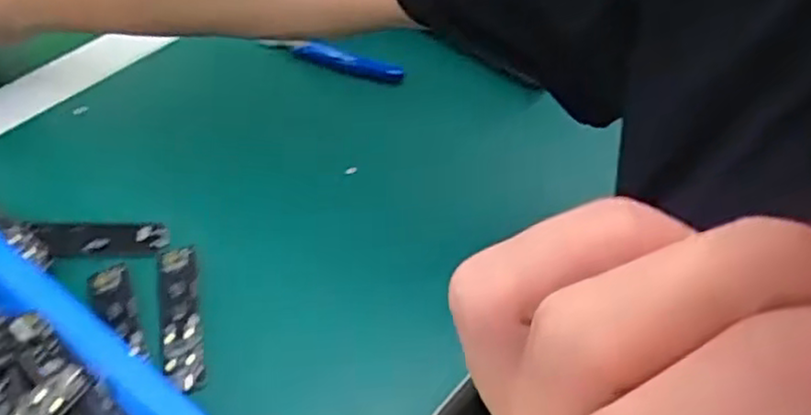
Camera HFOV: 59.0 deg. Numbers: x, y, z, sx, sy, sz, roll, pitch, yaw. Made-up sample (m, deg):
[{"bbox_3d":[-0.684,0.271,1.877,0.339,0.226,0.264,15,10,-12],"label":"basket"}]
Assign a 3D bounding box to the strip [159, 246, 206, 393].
[{"bbox_3d":[-0.128,0.060,0.408,0.022,0.011,0.090,-8,52,-12],"label":"strip"}]

